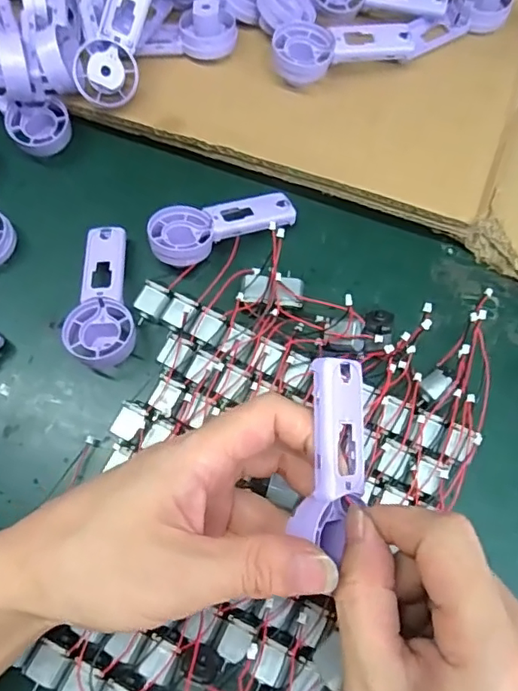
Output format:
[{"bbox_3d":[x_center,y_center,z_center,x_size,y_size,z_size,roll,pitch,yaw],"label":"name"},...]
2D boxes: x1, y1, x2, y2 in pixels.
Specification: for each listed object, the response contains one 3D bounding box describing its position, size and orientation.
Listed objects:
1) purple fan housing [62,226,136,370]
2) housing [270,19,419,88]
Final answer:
[{"bbox_3d":[-0.096,-0.030,0.333,0.039,0.025,0.093,-6,73,-1],"label":"purple fan housing"},{"bbox_3d":[0.054,-0.194,0.355,0.092,0.022,0.033,-10,73,-2],"label":"housing"}]

